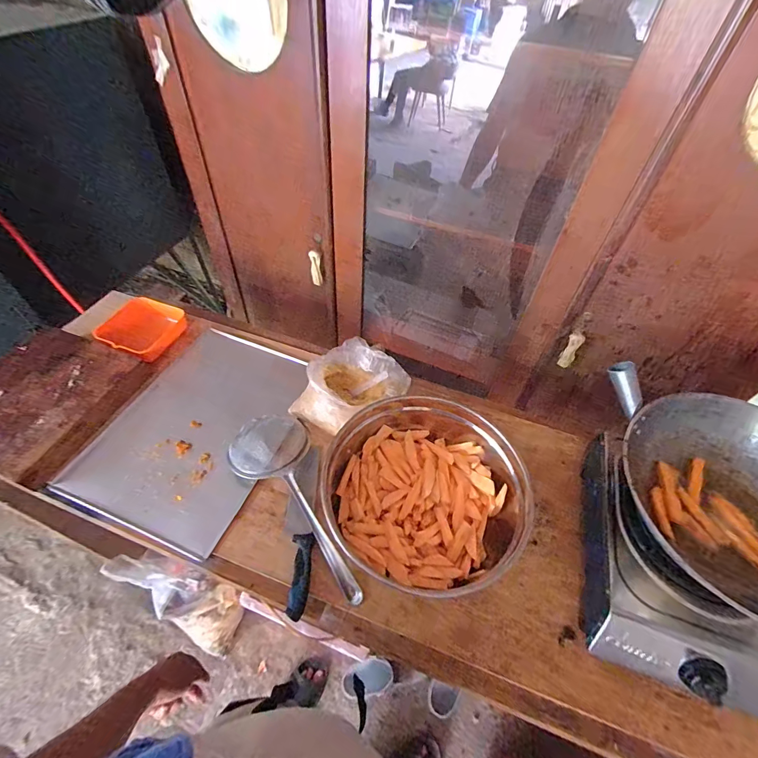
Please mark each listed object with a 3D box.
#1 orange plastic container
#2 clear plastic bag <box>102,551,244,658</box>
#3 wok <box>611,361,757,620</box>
[{"bbox_3d":[-0.568,-0.126,0.932,0.151,0.046,0.162,18,54,12],"label":"orange plastic container"},{"bbox_3d":[-0.633,0.727,1.285,0.501,0.153,0.178,50,56,-19],"label":"clear plastic bag"},{"bbox_3d":[0.517,0.166,0.562,0.351,0.144,0.307,12,53,8],"label":"wok"}]

